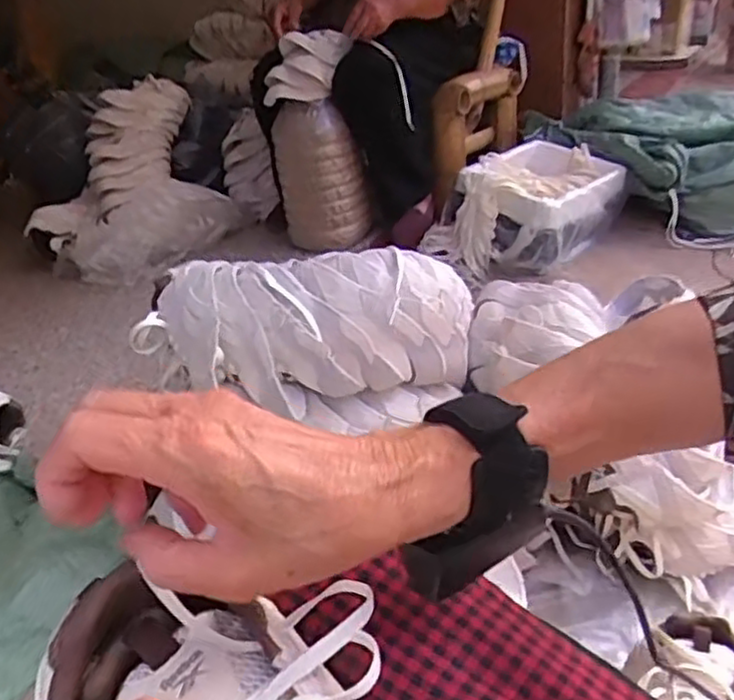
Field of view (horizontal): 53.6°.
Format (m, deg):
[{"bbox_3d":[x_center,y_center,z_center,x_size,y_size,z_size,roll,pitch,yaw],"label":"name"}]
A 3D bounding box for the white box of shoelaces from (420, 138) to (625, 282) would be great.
[{"bbox_3d":[0.369,-0.328,1.670,0.455,0.185,0.273,-27,36,-32],"label":"white box of shoelaces"}]

